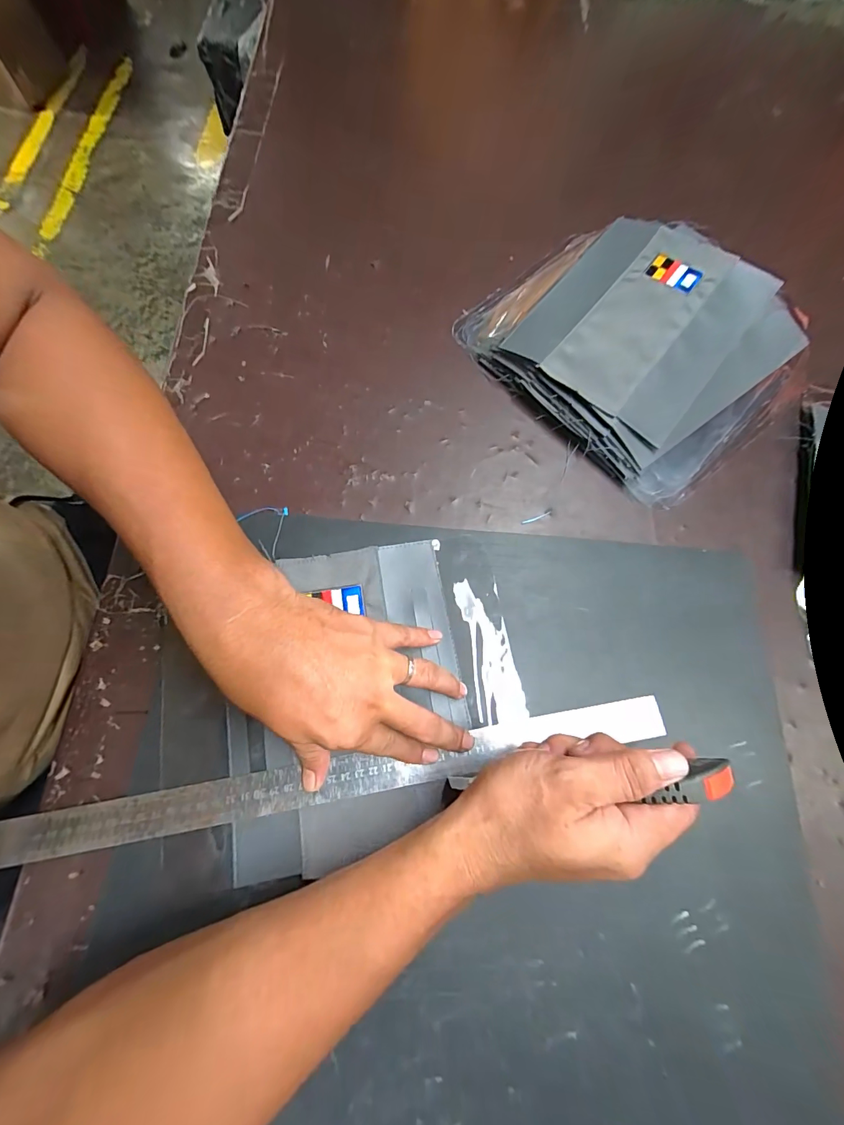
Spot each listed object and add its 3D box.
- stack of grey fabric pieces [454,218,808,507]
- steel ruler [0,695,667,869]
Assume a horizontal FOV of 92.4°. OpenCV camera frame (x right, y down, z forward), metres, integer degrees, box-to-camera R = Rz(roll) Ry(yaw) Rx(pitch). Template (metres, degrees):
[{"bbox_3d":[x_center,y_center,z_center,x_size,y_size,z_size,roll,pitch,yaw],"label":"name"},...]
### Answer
[{"bbox_3d":[0.206,-0.220,0.393,0.242,0.050,0.279,-40,78,-14],"label":"stack of grey fabric pieces"},{"bbox_3d":[-0.070,0.156,0.288,0.505,0.004,0.029,-9,72,-5],"label":"steel ruler"}]

